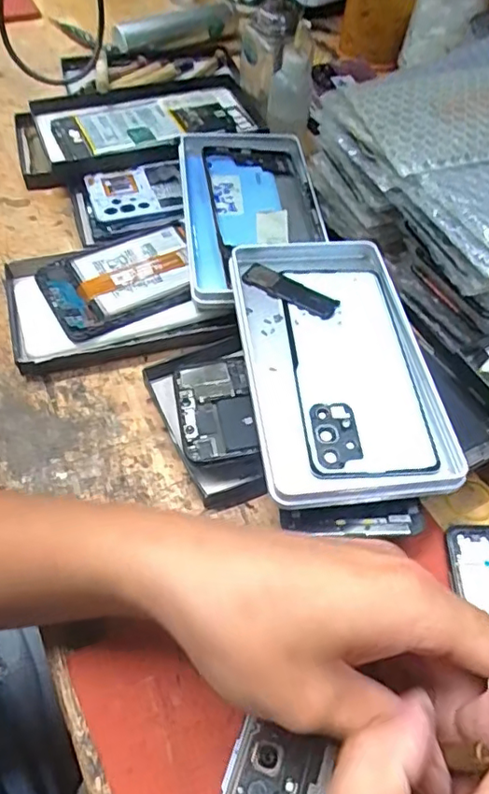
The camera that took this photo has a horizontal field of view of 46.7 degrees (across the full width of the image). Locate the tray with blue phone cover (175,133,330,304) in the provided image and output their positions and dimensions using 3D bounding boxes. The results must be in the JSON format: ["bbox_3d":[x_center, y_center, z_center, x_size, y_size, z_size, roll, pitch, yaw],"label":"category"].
[{"bbox_3d":[0.008,-0.139,0.427,0.103,0.031,0.177,-4,55,-6],"label":"tray with blue phone cover"}]

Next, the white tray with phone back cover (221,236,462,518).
[{"bbox_3d":[0.054,-0.021,0.331,0.107,0.026,0.177,-5,55,-6],"label":"white tray with phone back cover"}]

